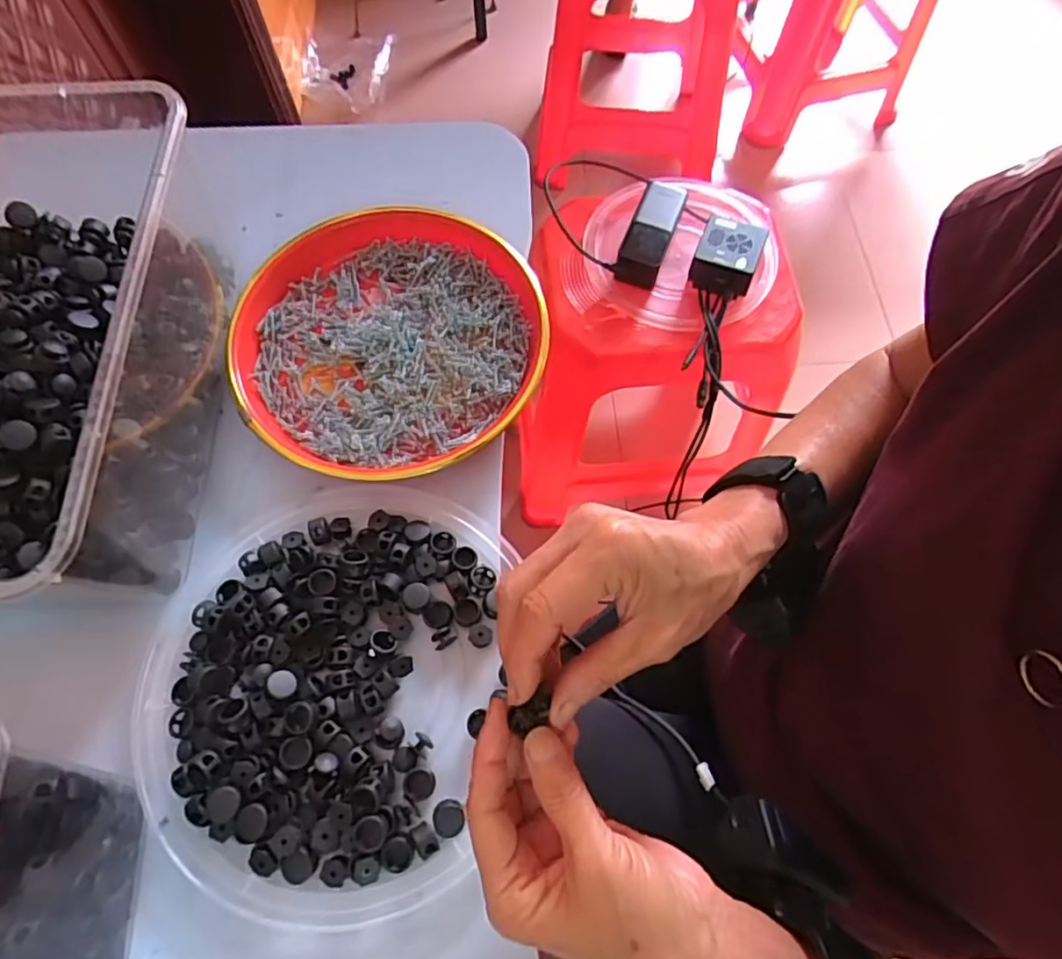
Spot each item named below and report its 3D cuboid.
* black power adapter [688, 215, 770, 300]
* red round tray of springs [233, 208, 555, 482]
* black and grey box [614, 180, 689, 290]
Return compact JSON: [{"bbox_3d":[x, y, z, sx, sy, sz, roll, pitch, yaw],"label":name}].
[{"bbox_3d":[0.239,-0.272,0.761,0.074,0.041,0.087,20,68,8],"label":"black power adapter"},{"bbox_3d":[-0.099,-0.103,0.446,0.213,0.021,0.211,0,67,0],"label":"red round tray of springs"},{"bbox_3d":[0.149,-0.306,0.774,0.053,0.044,0.138,20,68,9],"label":"black and grey box"}]

